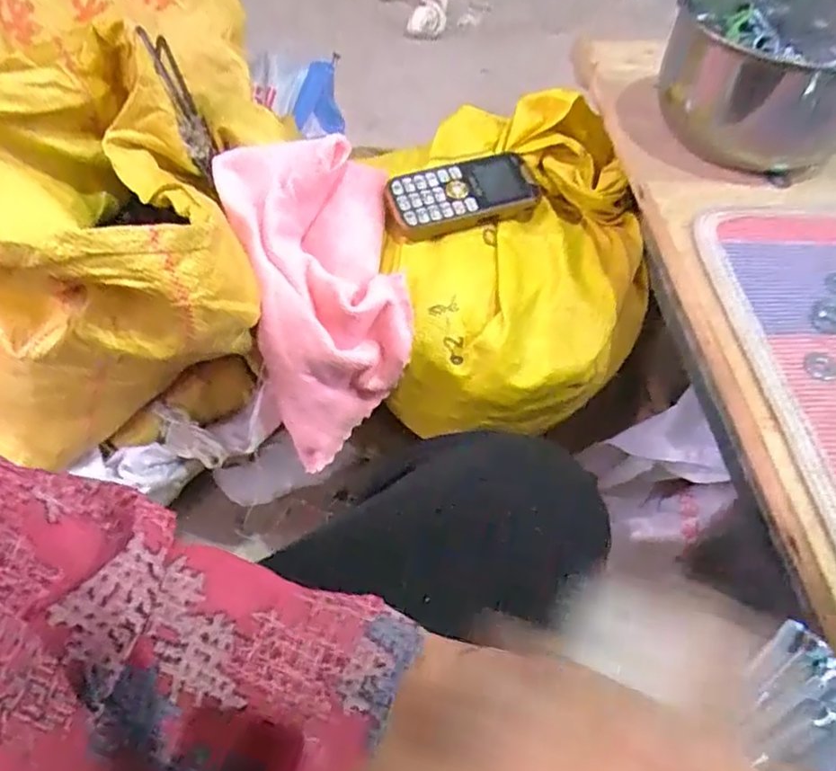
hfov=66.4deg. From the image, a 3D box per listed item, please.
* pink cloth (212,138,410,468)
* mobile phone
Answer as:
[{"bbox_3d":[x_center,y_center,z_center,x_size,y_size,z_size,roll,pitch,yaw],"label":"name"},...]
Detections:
[{"bbox_3d":[-0.078,-0.074,0.507,0.131,0.067,0.239,-9,94,-6],"label":"pink cloth"},{"bbox_3d":[0.035,-0.162,0.541,0.126,0.023,0.061,-17,72,-15],"label":"mobile phone"}]

